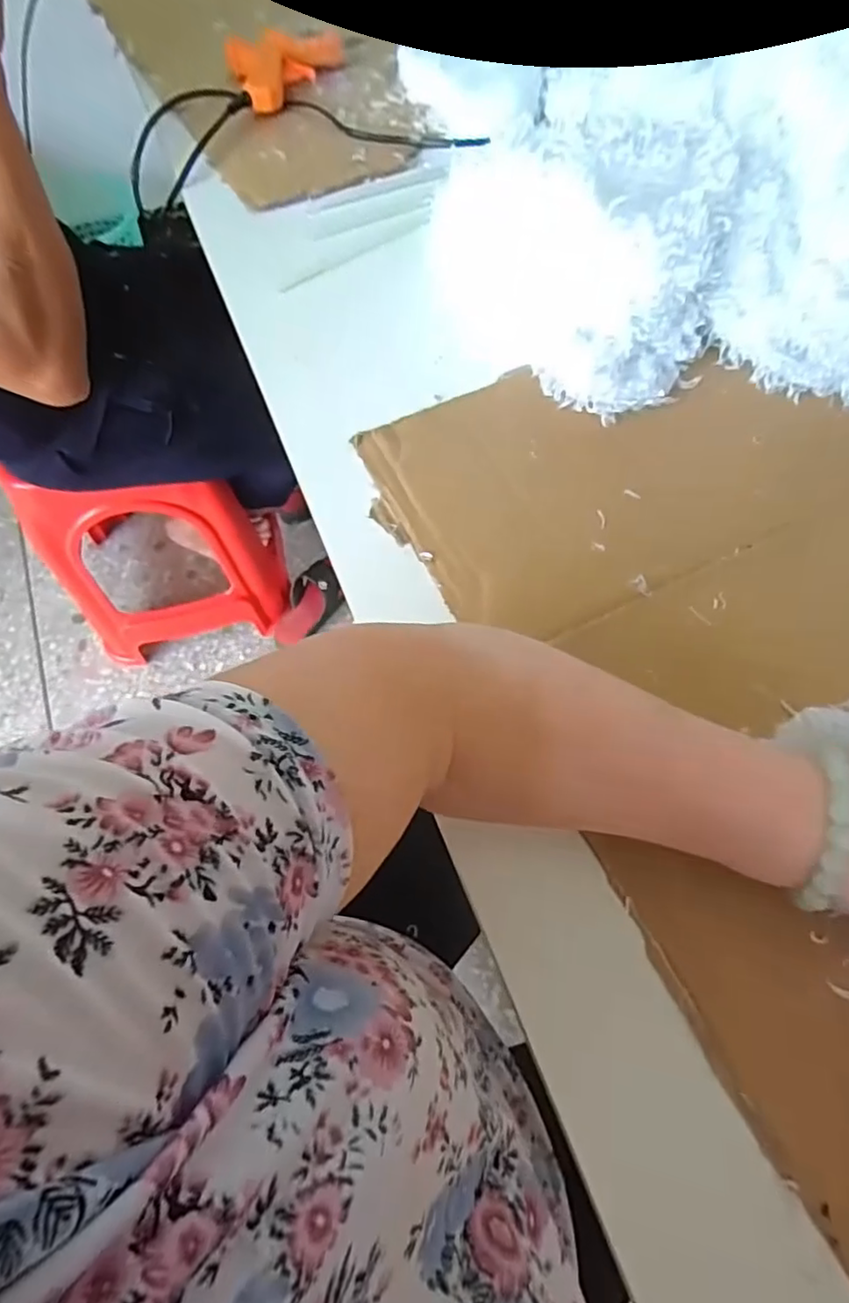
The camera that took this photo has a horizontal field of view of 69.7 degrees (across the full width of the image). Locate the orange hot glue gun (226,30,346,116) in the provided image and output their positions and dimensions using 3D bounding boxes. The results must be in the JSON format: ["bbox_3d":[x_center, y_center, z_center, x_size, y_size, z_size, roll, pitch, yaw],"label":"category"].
[{"bbox_3d":[-0.128,-0.562,0.591,0.111,0.029,0.100,-16,67,-7],"label":"orange hot glue gun"}]

